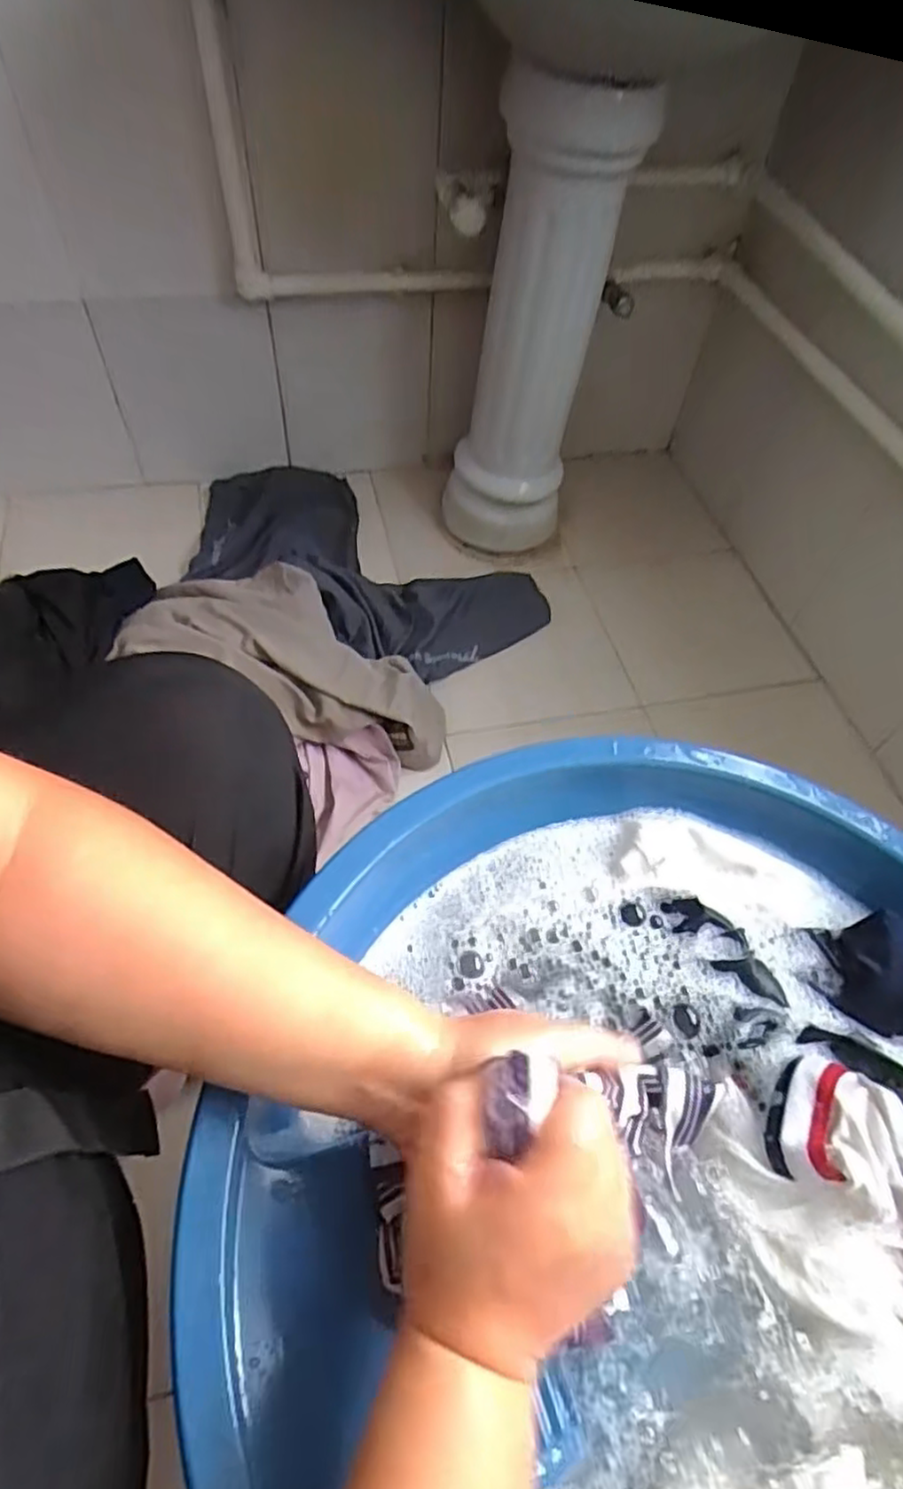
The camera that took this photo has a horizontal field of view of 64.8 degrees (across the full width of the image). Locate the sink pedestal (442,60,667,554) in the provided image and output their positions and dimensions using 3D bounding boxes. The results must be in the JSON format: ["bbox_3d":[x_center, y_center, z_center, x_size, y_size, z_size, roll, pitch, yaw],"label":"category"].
[{"bbox_3d":[0.106,-0.532,0.977,0.190,0.573,0.156,14,56,6],"label":"sink pedestal"}]

